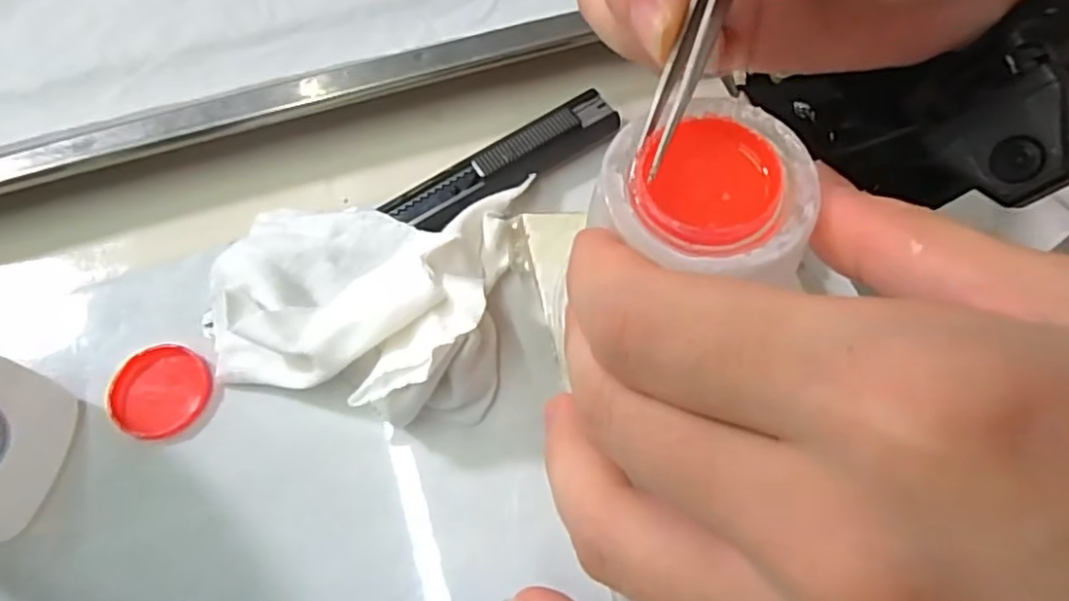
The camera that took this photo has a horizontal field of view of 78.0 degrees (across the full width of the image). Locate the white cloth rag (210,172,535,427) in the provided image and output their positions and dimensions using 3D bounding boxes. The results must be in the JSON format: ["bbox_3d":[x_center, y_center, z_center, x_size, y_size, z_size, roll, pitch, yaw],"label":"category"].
[{"bbox_3d":[-0.048,-0.004,0.179,0.077,0.028,0.070,4,65,3],"label":"white cloth rag"}]

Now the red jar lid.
[{"bbox_3d":[-0.102,0.024,0.181,0.026,0.004,0.025,-8,65,-3],"label":"red jar lid"}]

